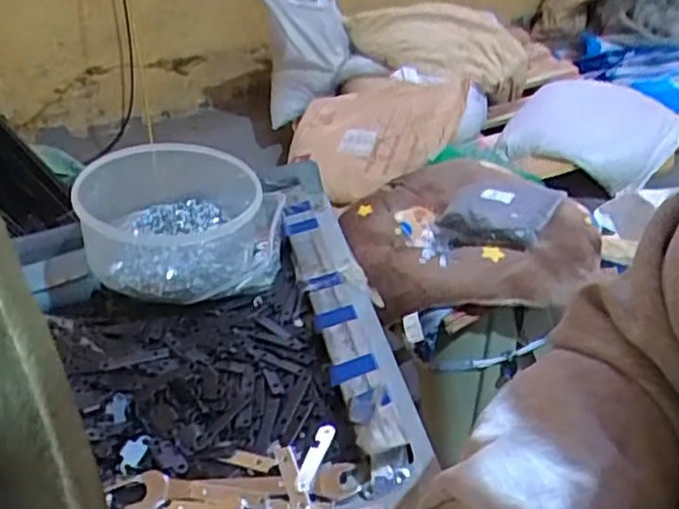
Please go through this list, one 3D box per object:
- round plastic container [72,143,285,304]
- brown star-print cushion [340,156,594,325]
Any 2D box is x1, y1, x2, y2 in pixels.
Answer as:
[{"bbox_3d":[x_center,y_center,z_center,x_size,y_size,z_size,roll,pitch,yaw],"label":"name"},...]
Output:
[{"bbox_3d":[-0.139,-0.039,0.634,0.162,0.091,0.174,-17,36,-7],"label":"round plastic container"},{"bbox_3d":[0.188,-0.046,1.141,0.365,0.070,0.369,-16,36,-6],"label":"brown star-print cushion"}]

